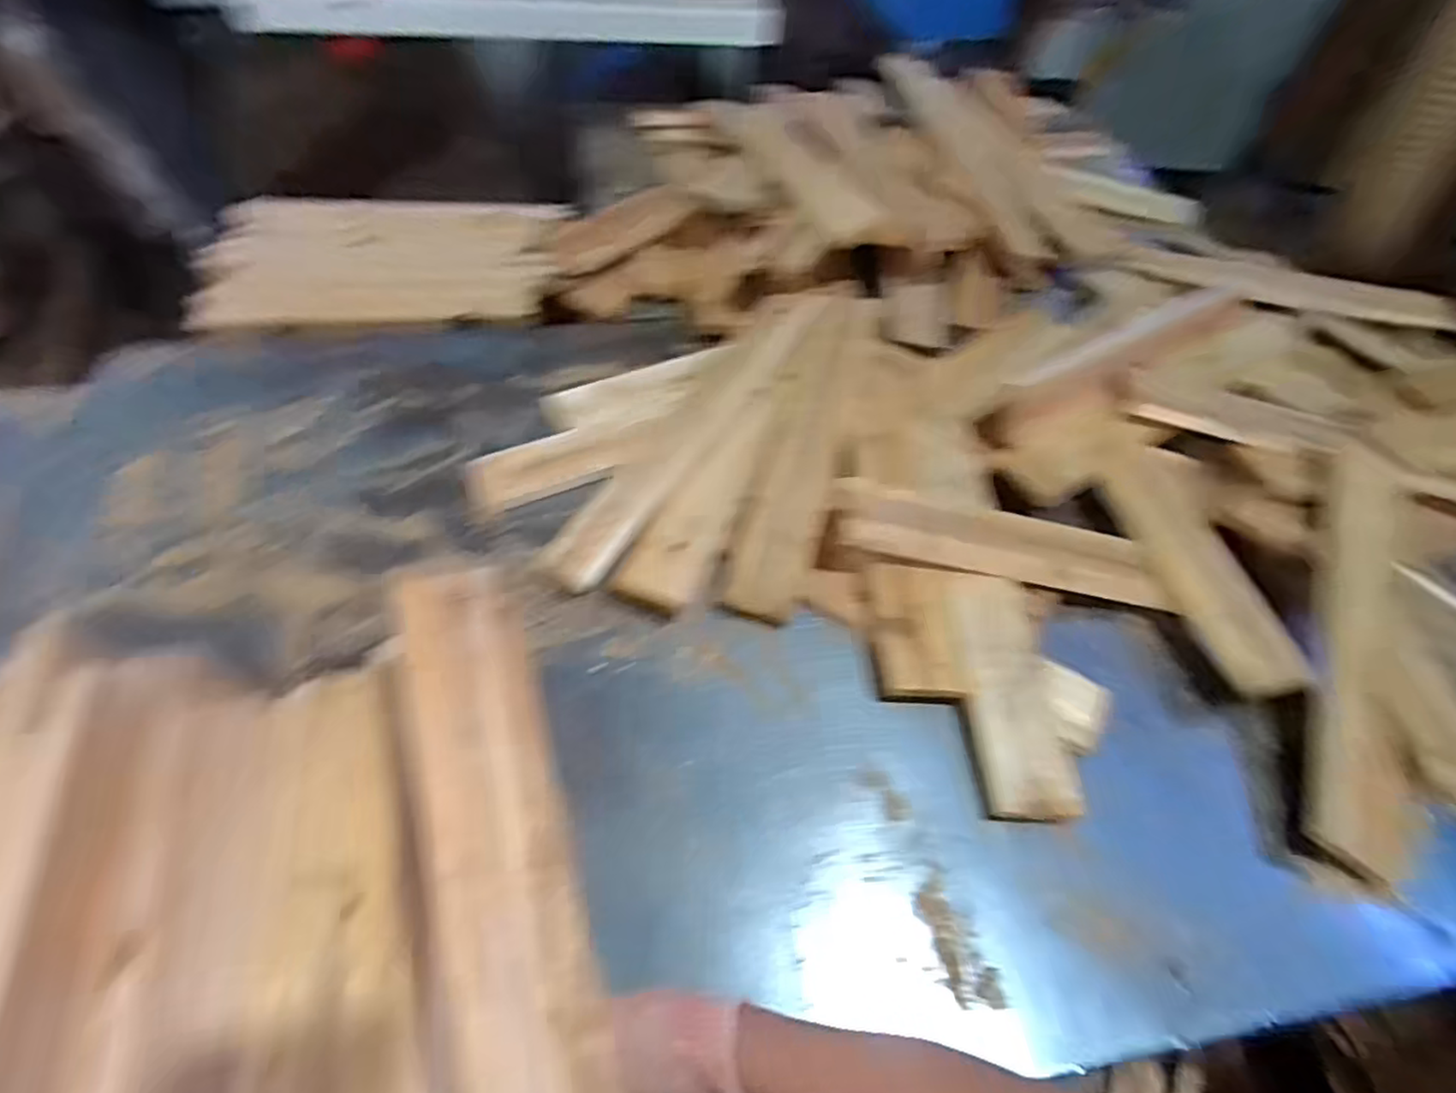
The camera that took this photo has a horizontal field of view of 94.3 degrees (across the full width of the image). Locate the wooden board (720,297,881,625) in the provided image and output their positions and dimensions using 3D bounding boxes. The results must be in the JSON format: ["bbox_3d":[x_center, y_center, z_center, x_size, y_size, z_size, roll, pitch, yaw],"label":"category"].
[{"bbox_3d":[0.106,-0.148,0.875,0.097,0.033,0.542,20,62,-1],"label":"wooden board"}]

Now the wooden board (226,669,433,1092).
[{"bbox_3d":[-0.272,0.319,0.453,0.119,0.023,0.496,-10,55,-11],"label":"wooden board"}]

